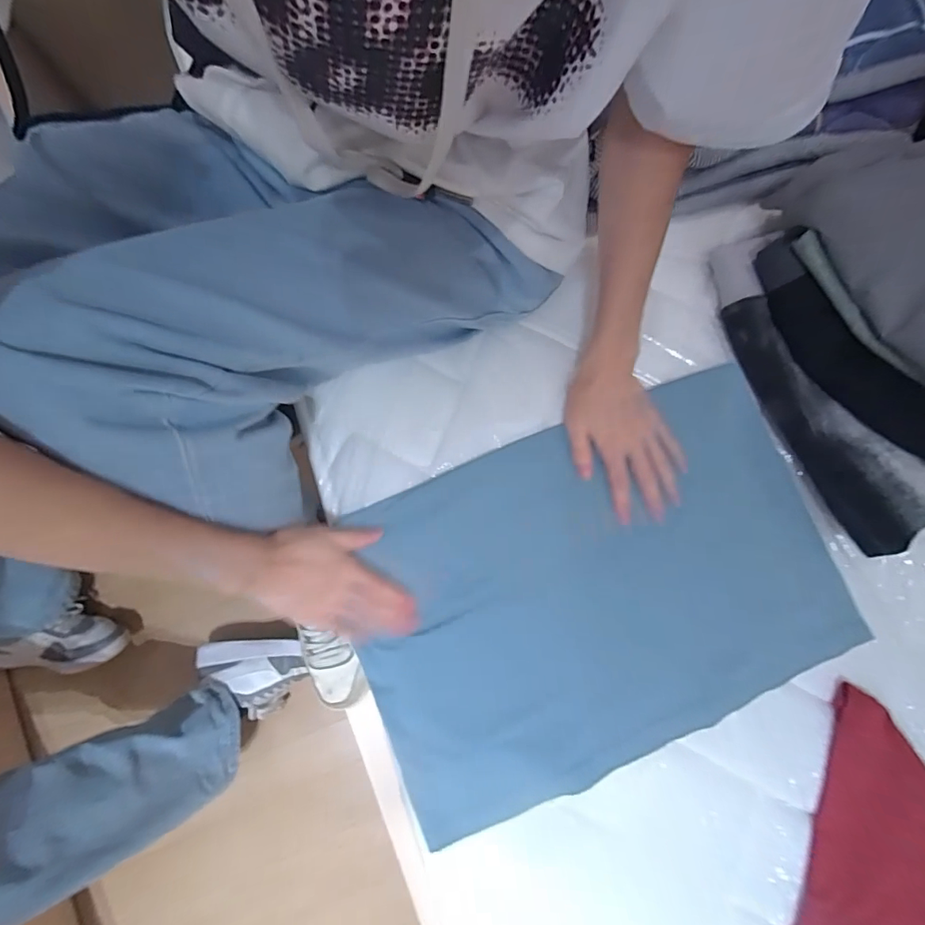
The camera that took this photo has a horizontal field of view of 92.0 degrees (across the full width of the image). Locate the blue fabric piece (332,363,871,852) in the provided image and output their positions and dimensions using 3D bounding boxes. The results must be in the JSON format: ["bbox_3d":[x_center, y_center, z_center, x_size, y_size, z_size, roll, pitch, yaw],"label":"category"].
[{"bbox_3d":[0.124,0.119,0.452,0.468,0.017,0.316,-24,77,-1],"label":"blue fabric piece"}]

